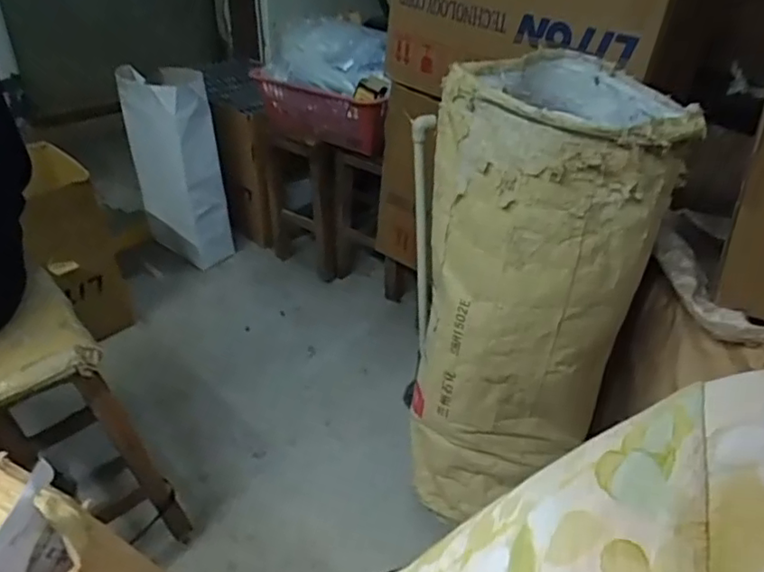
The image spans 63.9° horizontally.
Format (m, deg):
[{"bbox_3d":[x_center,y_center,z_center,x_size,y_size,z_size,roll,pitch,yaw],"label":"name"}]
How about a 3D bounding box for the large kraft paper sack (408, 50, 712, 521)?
[{"bbox_3d":[0.256,0.037,1.123,0.361,0.879,0.372,19,21,24],"label":"large kraft paper sack"}]

